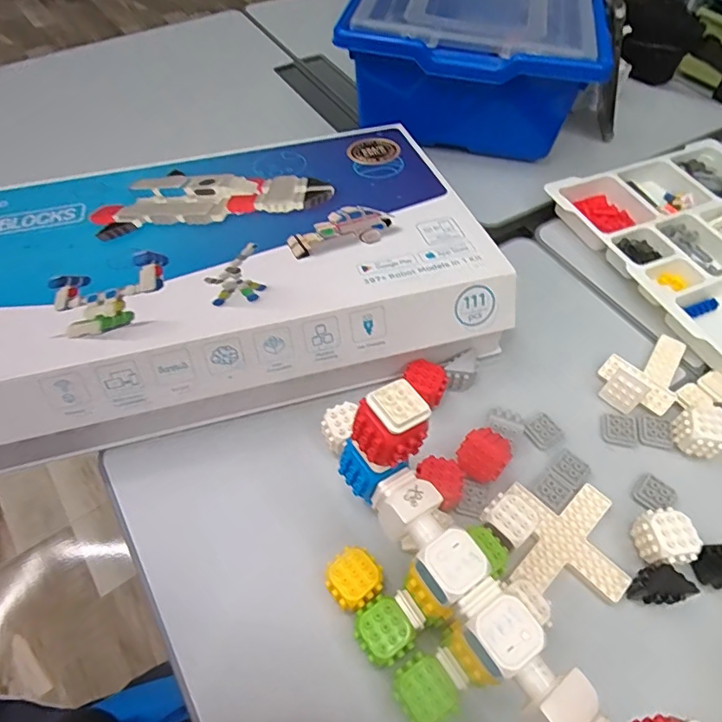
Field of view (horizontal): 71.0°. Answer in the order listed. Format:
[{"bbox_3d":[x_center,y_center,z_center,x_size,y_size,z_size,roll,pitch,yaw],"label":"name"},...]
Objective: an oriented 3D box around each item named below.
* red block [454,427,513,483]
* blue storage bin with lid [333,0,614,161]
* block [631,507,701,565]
[{"bbox_3d":[0.098,0.077,0.405,0.036,0.032,0.040,35,62,21],"label":"red block"},{"bbox_3d":[0.153,-0.446,0.696,0.281,0.151,0.393,11,56,6],"label":"blue storage bin with lid"},{"bbox_3d":[0.222,0.131,0.372,0.035,0.030,0.037,-11,56,-9],"label":"block"}]

